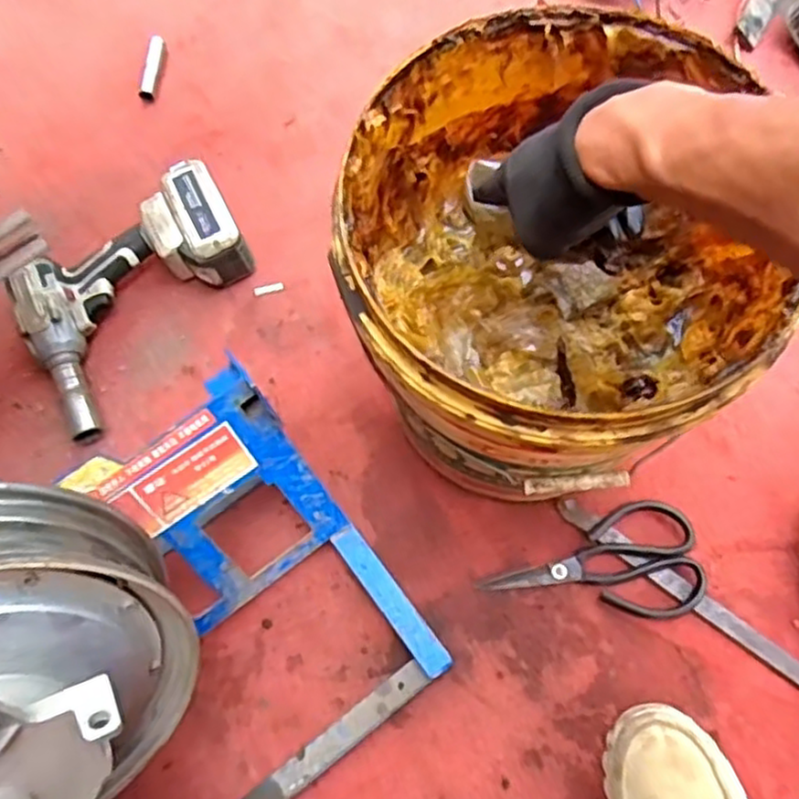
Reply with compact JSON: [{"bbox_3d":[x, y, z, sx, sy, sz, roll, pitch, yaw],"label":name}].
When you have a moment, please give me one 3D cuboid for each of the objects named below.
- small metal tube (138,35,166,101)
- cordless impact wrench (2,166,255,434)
[{"bbox_3d":[-0.299,-0.403,0.870,0.021,0.021,0.090,3,69,1],"label":"small metal tube"},{"bbox_3d":[-0.262,-0.105,0.735,0.243,0.080,0.181,-32,73,-7],"label":"cordless impact wrench"}]

